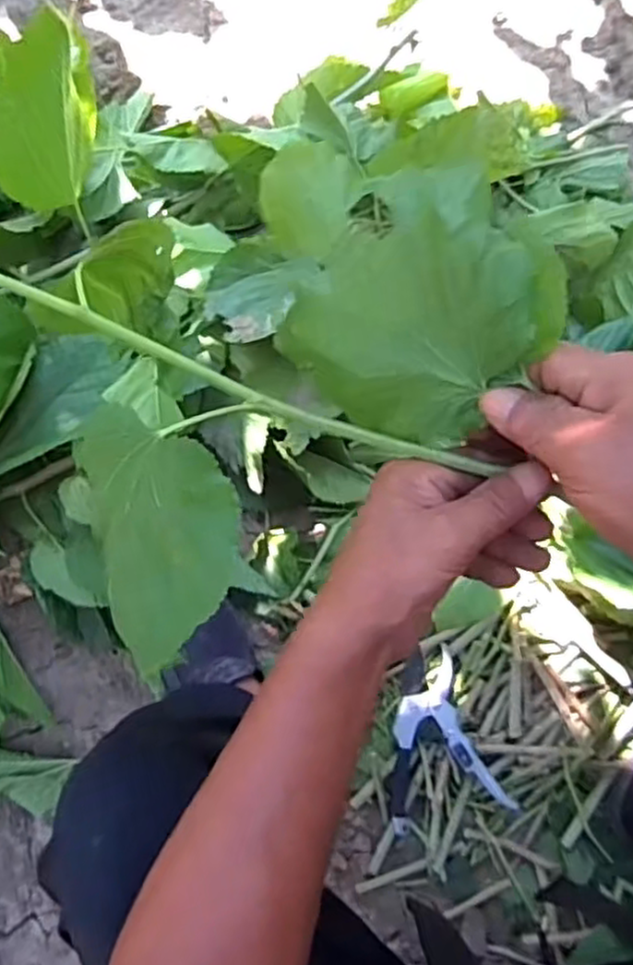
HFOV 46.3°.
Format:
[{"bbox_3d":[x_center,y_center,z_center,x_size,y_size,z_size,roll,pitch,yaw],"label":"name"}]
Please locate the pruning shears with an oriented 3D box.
[{"bbox_3d":[0.125,0.266,0.775,0.123,0.029,0.167,-13,72,-4],"label":"pruning shears"}]

